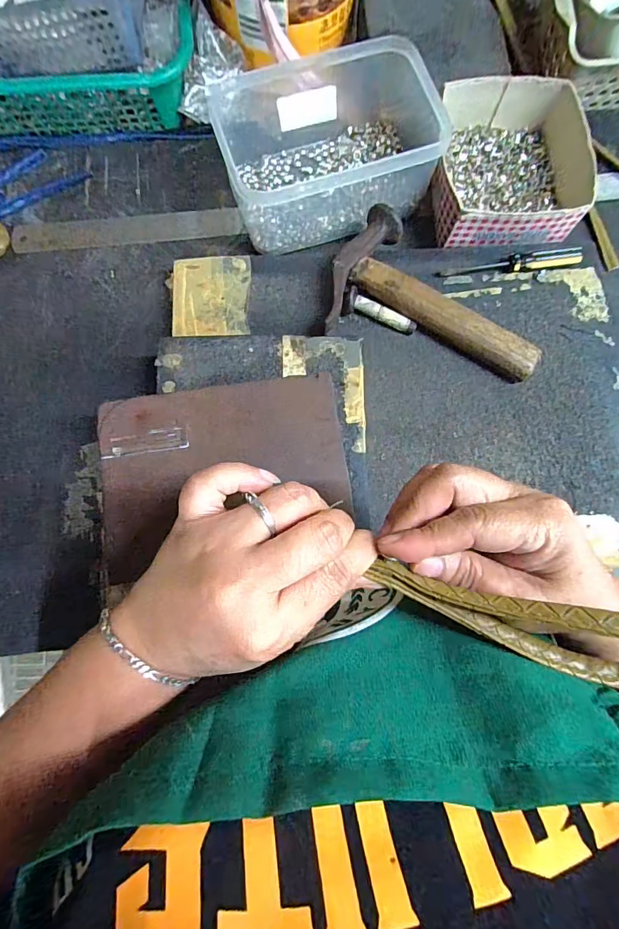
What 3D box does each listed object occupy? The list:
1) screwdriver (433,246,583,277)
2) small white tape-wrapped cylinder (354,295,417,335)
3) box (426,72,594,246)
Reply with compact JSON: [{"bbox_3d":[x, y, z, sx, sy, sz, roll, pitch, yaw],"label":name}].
[{"bbox_3d":[0.185,-0.187,0.400,0.133,0.019,0.014,-4,80,-2],"label":"screwdriver"},{"bbox_3d":[0.068,-0.134,0.391,0.059,0.016,0.013,25,80,3],"label":"small white tape-wrapped cylinder"},{"bbox_3d":[0.189,-0.283,0.414,0.128,0.058,0.142,-3,80,-2],"label":"box"}]

